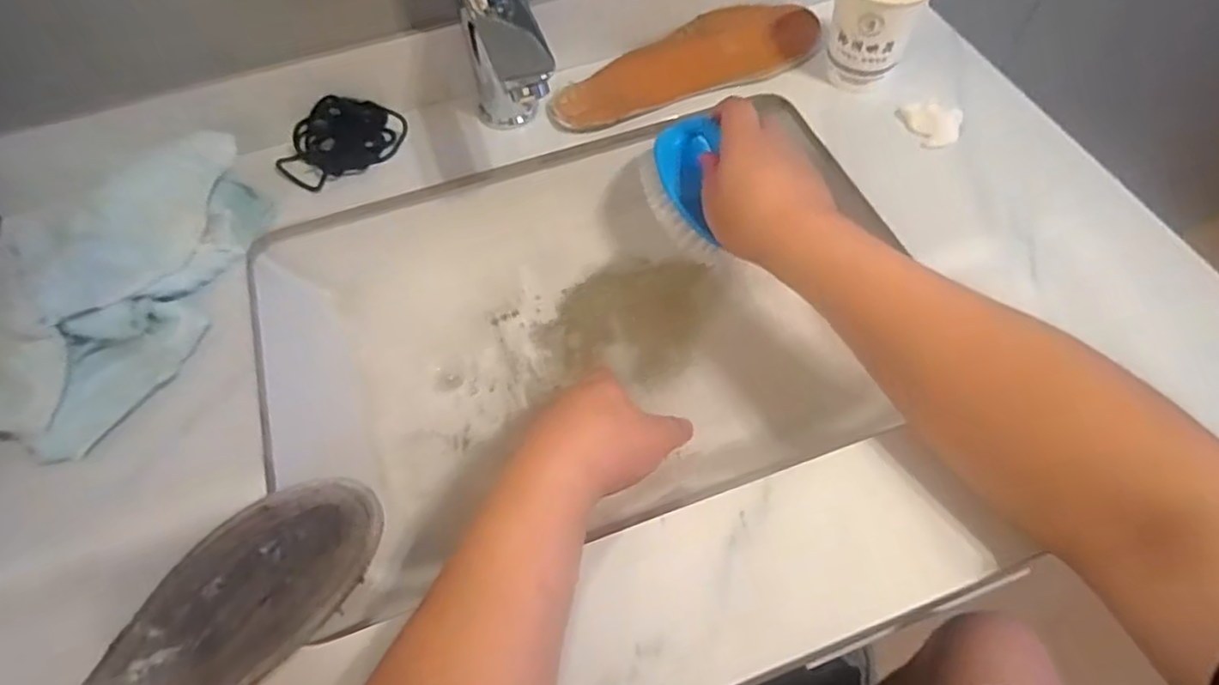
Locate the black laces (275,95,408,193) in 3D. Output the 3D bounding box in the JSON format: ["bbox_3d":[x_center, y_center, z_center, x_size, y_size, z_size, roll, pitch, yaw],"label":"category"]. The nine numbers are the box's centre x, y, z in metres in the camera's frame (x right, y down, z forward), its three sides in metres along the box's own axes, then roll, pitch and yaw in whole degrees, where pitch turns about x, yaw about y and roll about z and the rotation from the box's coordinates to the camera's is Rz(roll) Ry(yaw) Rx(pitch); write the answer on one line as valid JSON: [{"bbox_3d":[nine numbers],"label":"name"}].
[{"bbox_3d":[-0.215,-0.163,0.526,0.098,0.031,0.050,-38,64,-19],"label":"black laces"}]

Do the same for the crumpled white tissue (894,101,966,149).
[{"bbox_3d":[0.261,-0.177,0.524,0.045,0.013,0.046,-18,59,-9],"label":"crumpled white tissue"}]

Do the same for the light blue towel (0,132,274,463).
[{"bbox_3d":[-0.344,-0.046,0.438,0.150,0.068,0.234,9,59,8],"label":"light blue towel"}]

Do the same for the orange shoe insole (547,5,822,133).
[{"bbox_3d":[0.070,-0.238,0.567,0.251,0.025,0.075,-21,60,-10],"label":"orange shoe insole"}]

